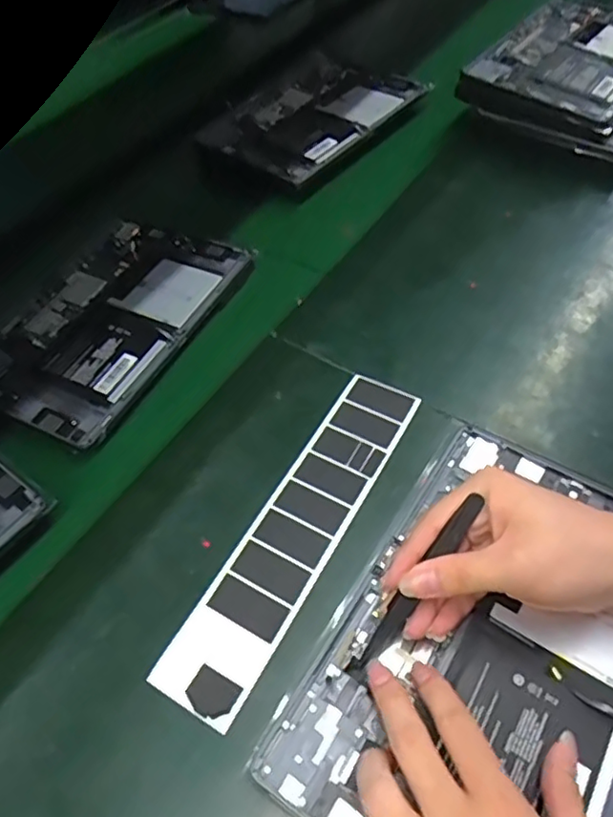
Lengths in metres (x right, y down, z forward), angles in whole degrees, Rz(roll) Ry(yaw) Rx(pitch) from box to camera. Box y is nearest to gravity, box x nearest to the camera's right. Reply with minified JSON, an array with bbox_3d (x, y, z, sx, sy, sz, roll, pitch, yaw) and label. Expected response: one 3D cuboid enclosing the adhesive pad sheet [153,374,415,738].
[{"bbox_3d":[-0.004,0.079,0.417,0.057,0.004,0.263,24,59,20],"label":"adhesive pad sheet"}]

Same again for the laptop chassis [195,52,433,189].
[{"bbox_3d":[0.001,-0.341,0.708,0.168,0.033,0.227,31,61,24],"label":"laptop chassis"}]

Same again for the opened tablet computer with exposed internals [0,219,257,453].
[{"bbox_3d":[-0.178,-0.084,0.544,0.164,0.007,0.244,21,57,18],"label":"opened tablet computer with exposed internals"}]

